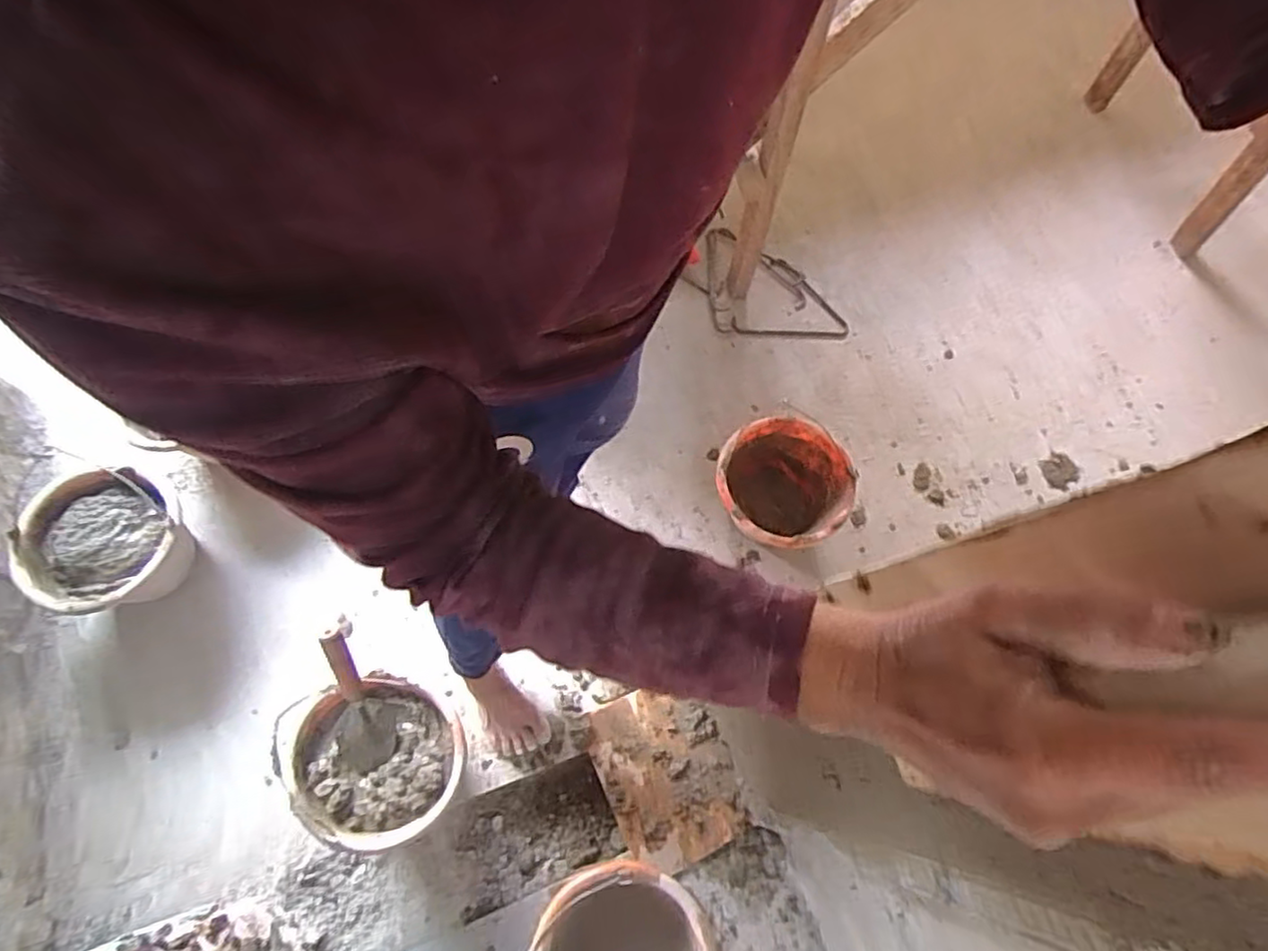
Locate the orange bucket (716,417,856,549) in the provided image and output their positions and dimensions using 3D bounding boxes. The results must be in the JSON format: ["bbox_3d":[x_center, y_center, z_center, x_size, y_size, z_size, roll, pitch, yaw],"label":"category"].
[{"bbox_3d":[0.278,0.032,1.284,0.244,0.152,0.238,1,67,-2],"label":"orange bucket"}]

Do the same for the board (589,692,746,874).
[{"bbox_3d":[0.056,0.511,1.150,0.216,0.016,0.272,-22,70,-11],"label":"board"}]

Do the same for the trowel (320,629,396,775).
[{"bbox_3d":[-0.417,0.334,0.989,0.079,0.066,0.228,-10,110,-6],"label":"trowel"}]

